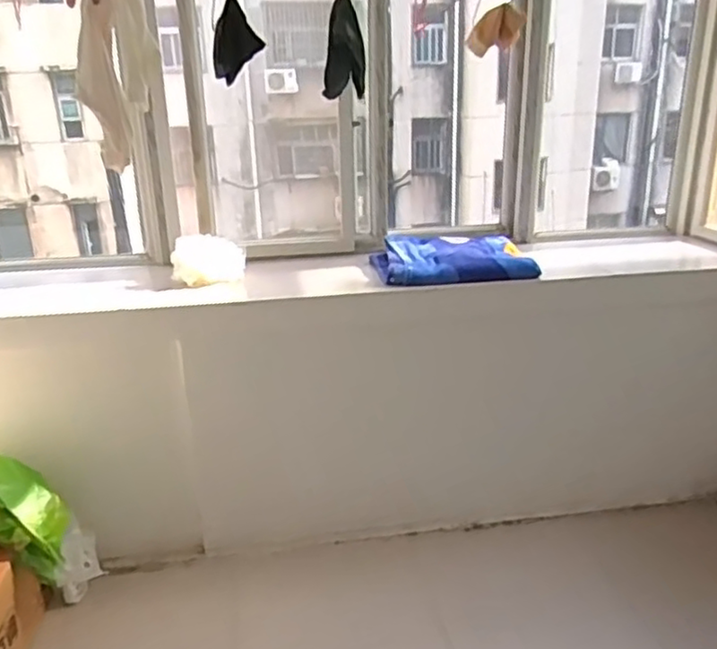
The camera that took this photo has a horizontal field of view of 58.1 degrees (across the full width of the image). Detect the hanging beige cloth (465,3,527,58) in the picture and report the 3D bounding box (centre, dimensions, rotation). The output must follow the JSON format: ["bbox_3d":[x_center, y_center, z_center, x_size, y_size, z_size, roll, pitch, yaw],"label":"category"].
[{"bbox_3d":[0.290,-0.615,1.356,0.113,0.085,0.063,6,17,18],"label":"hanging beige cloth"}]

